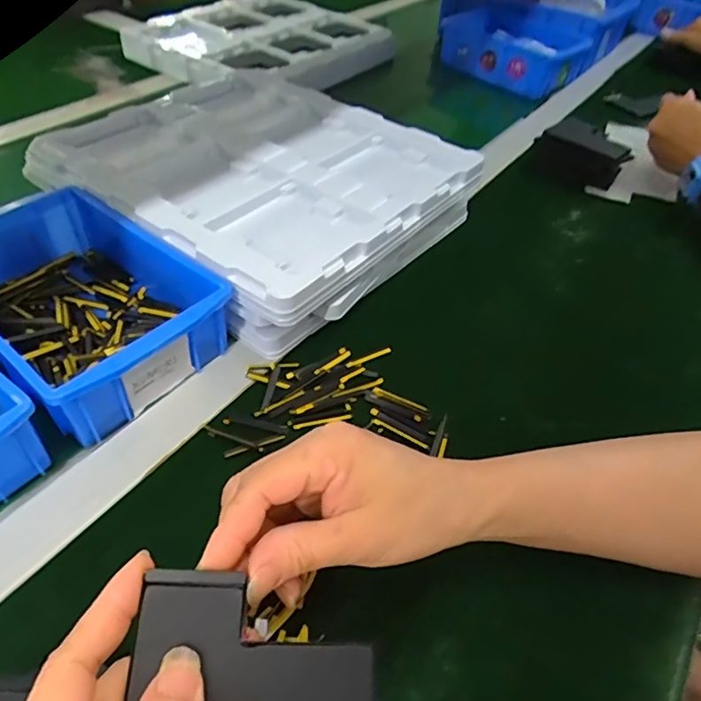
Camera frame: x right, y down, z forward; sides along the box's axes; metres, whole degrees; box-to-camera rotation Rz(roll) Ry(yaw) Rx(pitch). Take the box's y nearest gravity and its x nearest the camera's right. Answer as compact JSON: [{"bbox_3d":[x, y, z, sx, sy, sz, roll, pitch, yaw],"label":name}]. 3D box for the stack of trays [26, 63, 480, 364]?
[{"bbox_3d":[-0.081,-0.170,0.517,0.329,0.063,0.301,32,53,22],"label":"stack of trays"}]

